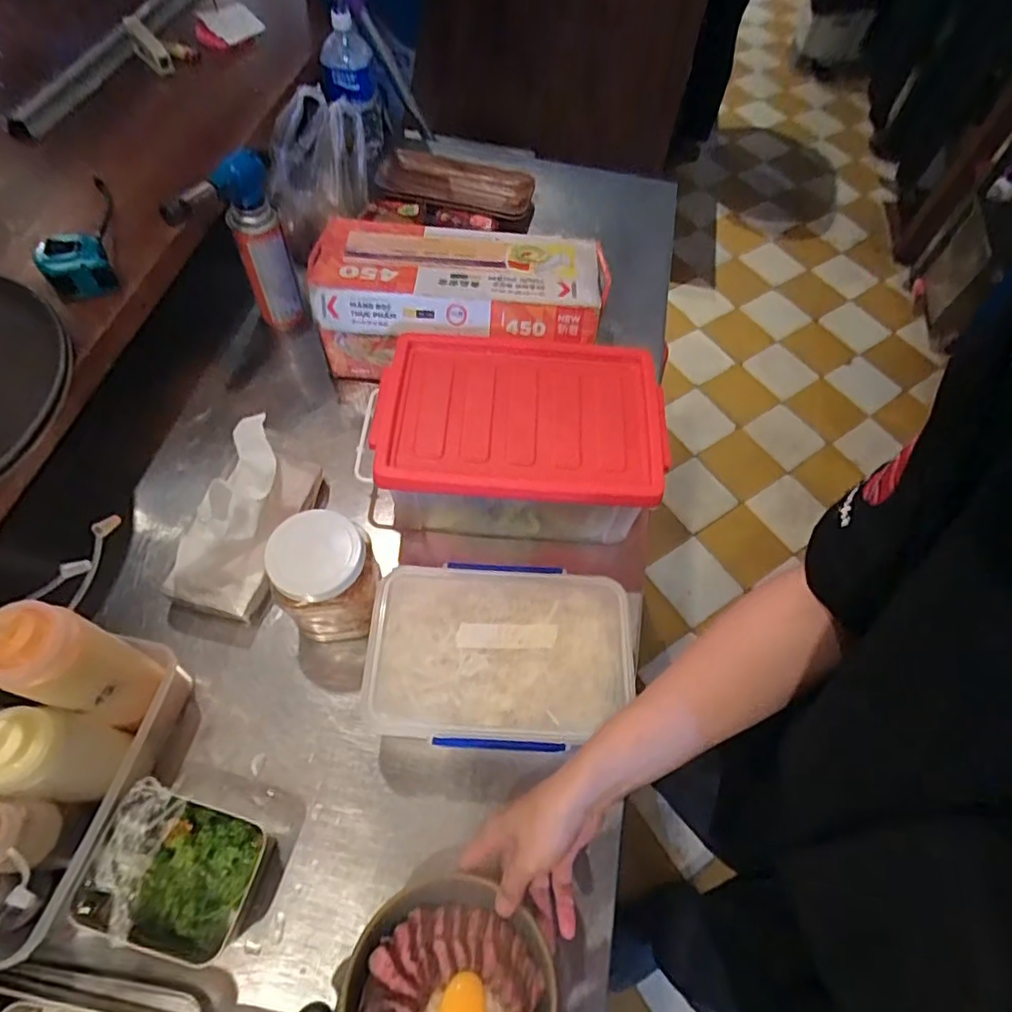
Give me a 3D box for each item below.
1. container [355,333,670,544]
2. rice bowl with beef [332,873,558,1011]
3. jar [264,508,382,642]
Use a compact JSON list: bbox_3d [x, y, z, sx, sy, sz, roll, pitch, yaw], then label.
[{"bbox_3d":[0.002,-0.074,0.702,0.338,0.136,0.216,5,60,0],"label":"container"},{"bbox_3d":[-0.044,0.374,0.451,0.156,0.069,0.144,1,60,-2],"label":"rice bowl with beef"},{"bbox_3d":[-0.177,0.072,0.597,0.085,0.133,0.091,1,60,-2],"label":"jar"}]

